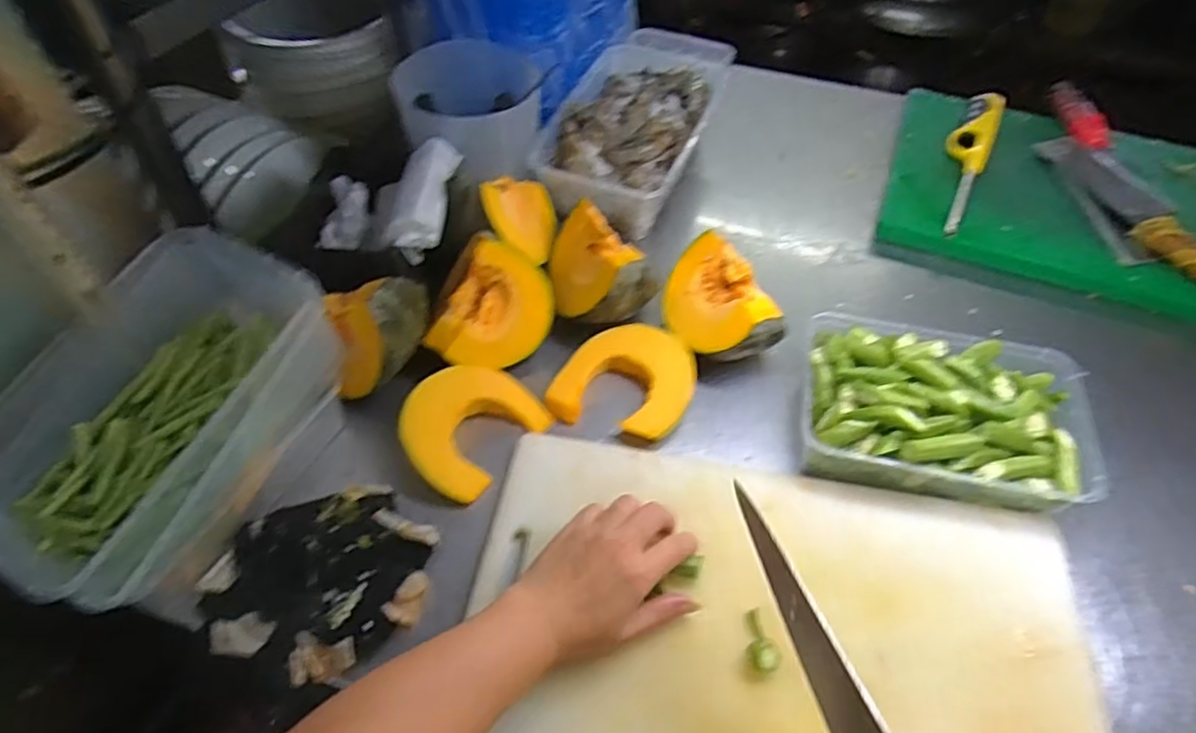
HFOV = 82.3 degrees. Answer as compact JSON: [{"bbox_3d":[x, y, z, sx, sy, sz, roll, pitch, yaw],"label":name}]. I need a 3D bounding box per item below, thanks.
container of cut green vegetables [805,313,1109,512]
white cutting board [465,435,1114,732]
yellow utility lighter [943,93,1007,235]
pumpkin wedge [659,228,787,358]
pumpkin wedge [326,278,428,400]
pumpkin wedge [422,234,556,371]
[{"bbox_3d":[0.285,0.031,0.570,0.221,0.066,0.154,9,53,6],"label":"container of cut green vegetables"},{"bbox_3d":[0.129,0.184,0.490,0.434,0.029,0.244,8,52,6],"label":"white cutting board"},{"bbox_3d":[0.433,-0.248,0.802,0.048,0.014,0.266,23,55,17],"label":"yellow utility lighter"},{"bbox_3d":[0.104,-0.049,0.627,0.075,0.078,0.122,-23,56,-17],"label":"pumpkin wedge"},{"bbox_3d":[-0.184,-0.031,0.578,0.082,0.071,0.082,-10,53,-8],"label":"pumpkin wedge"},{"bbox_3d":[-0.096,-0.058,0.604,0.109,0.082,0.091,1,52,0],"label":"pumpkin wedge"}]

